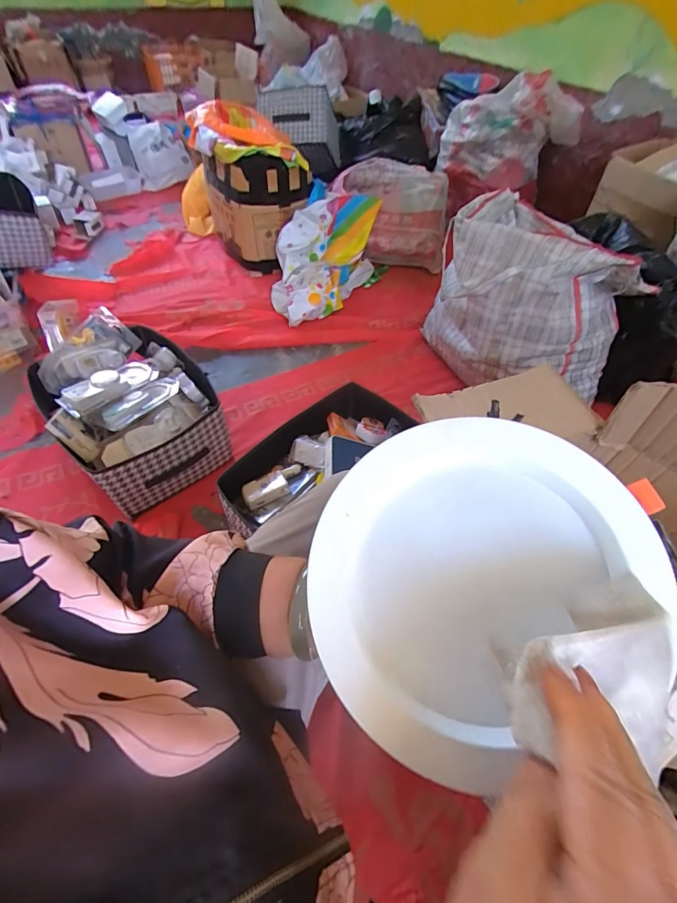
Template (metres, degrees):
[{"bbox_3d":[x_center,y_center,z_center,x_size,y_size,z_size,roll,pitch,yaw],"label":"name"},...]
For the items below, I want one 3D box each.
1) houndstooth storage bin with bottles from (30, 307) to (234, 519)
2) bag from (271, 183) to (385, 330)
[{"bbox_3d":[-0.507,-0.116,1.002,0.332,0.203,0.483,-33,60,-25],"label":"houndstooth storage bin with bottles"},{"bbox_3d":[-0.058,-0.728,1.474,0.347,0.250,0.648,9,51,5],"label":"bag"}]

